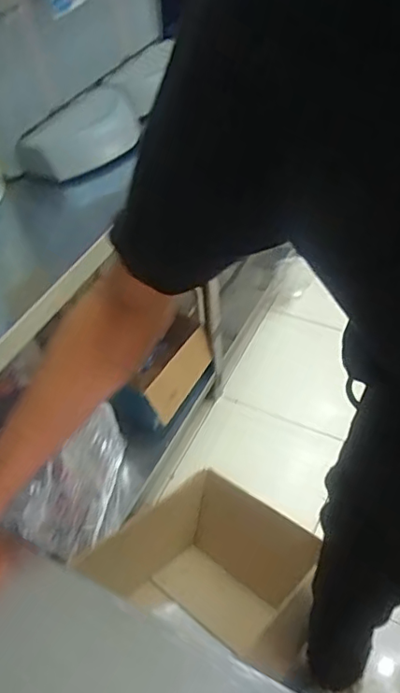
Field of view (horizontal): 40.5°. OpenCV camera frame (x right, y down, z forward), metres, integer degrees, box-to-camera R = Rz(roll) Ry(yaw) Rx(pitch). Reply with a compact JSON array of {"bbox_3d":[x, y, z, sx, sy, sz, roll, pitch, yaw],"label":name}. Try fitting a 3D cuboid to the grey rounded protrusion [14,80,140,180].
[{"bbox_3d":[-0.214,-0.374,0.981,0.095,0.091,0.240,25,56,24],"label":"grey rounded protrusion"}]

